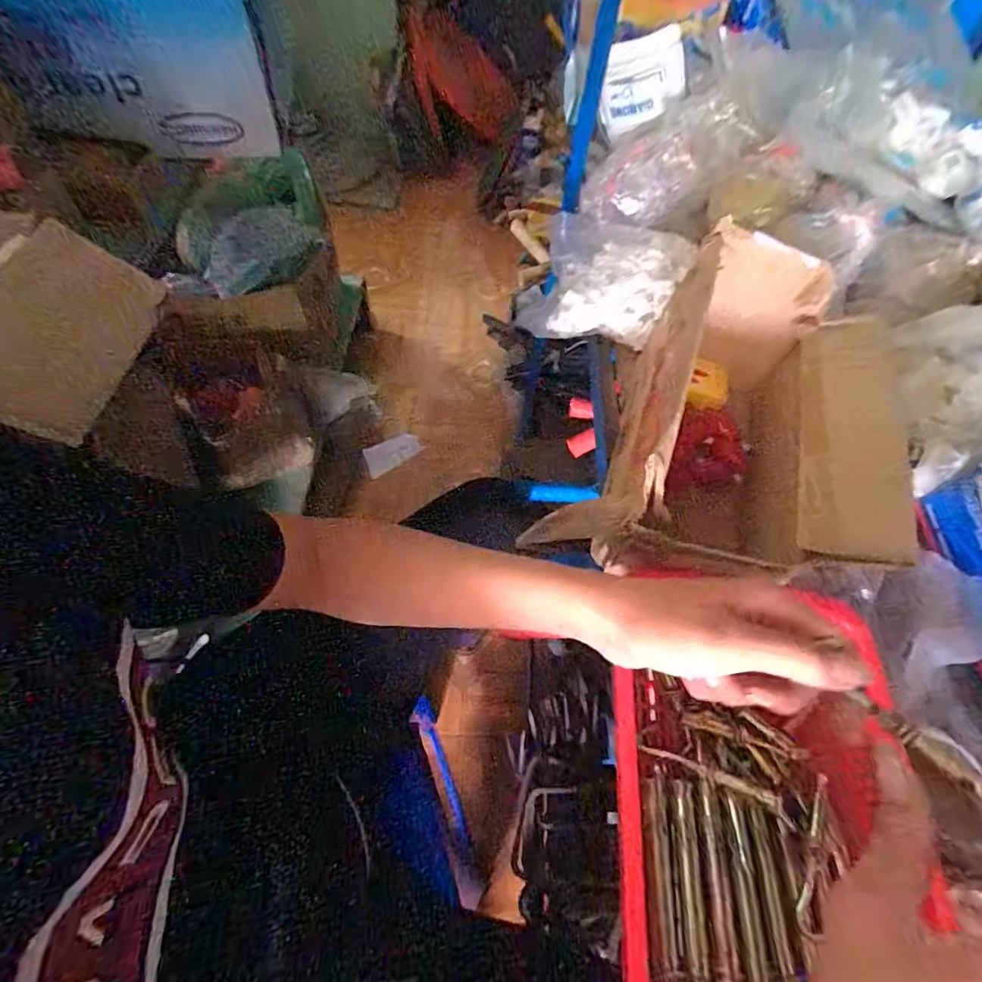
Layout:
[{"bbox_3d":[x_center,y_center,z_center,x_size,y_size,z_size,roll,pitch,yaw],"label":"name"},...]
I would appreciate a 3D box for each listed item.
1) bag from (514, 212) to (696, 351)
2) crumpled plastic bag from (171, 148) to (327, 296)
[{"bbox_3d":[0.132,-0.253,0.610,0.174,0.089,0.162,28,62,11],"label":"bag"},{"bbox_3d":[-0.441,-0.495,0.934,0.269,0.203,0.055,-28,66,-19],"label":"crumpled plastic bag"}]

